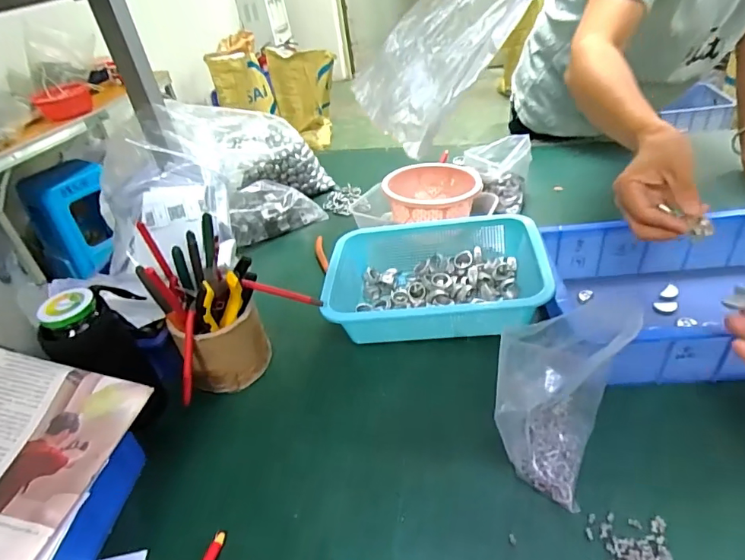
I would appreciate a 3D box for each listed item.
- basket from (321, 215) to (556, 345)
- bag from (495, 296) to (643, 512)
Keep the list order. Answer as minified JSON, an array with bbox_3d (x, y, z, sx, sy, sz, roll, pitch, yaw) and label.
[{"bbox_3d":[0.077,-0.007,0.618,0.268,0.078,0.195,-6,36,3],"label":"basket"},{"bbox_3d":[0.167,0.101,0.422,0.088,0.141,0.113,24,47,37],"label":"bag"}]

